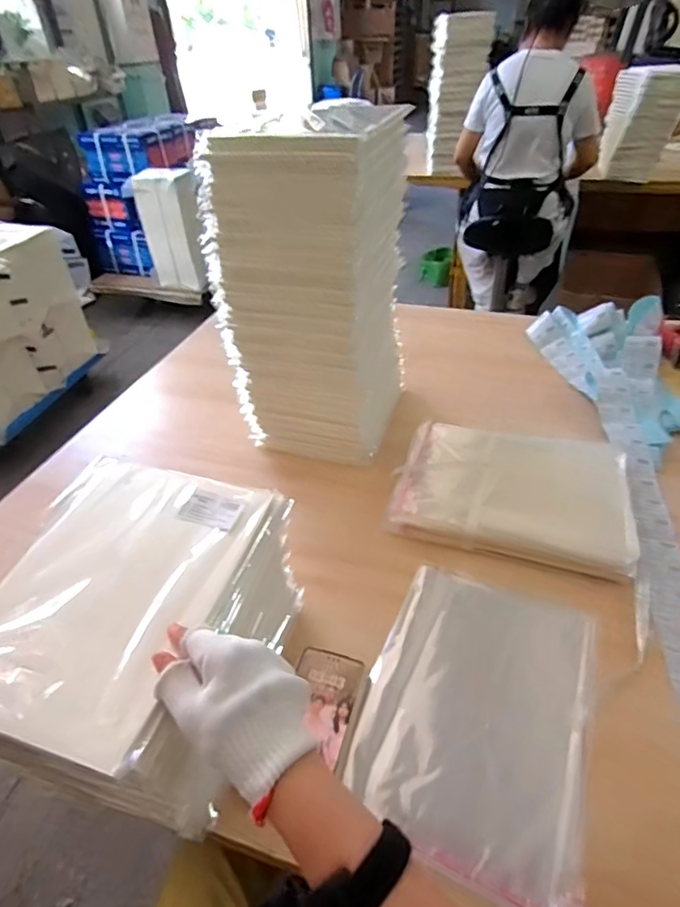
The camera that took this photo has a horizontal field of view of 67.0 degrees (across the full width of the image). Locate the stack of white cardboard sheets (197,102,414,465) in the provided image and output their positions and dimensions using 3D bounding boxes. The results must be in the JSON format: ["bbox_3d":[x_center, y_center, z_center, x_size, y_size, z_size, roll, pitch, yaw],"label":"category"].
[{"bbox_3d":[-0.031,-0.233,0.814,0.222,0.465,0.231,11,43,16],"label":"stack of white cardboard sheets"}]

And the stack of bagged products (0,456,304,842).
[{"bbox_3d":[-0.187,0.171,0.501,0.209,0.188,0.263,10,42,14],"label":"stack of bagged products"}]

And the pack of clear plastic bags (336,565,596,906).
[{"bbox_3d":[0.148,0.276,0.564,0.226,0.023,0.308,14,44,19],"label":"pack of clear plastic bags"}]

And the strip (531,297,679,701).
[{"bbox_3d":[0.448,0.064,0.771,0.232,0.064,1.191,4,43,15],"label":"strip"}]

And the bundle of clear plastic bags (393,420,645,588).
[{"bbox_3d":[0.261,0.048,0.787,0.331,0.054,0.258,11,43,16],"label":"bundle of clear plastic bags"}]

